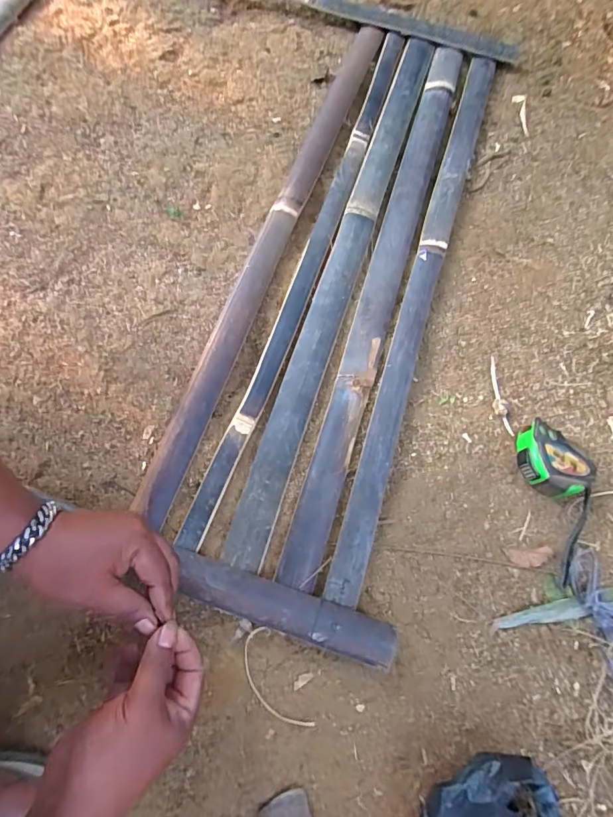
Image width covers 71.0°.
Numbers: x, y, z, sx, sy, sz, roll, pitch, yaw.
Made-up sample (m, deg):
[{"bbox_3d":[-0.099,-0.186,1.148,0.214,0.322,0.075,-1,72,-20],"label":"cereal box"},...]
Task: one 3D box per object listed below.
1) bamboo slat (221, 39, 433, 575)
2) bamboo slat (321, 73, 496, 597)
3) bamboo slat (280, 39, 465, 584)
[{"bbox_3d":[0.049,-0.197,0.561,0.049,0.014,0.788,18,73,3],"label":"bamboo slat"},{"bbox_3d":[0.151,-0.162,0.552,0.041,0.022,0.786,17,73,3],"label":"bamboo slat"},{"bbox_3d":[0.104,-0.178,0.561,0.046,0.012,0.792,17,73,3],"label":"bamboo slat"}]

